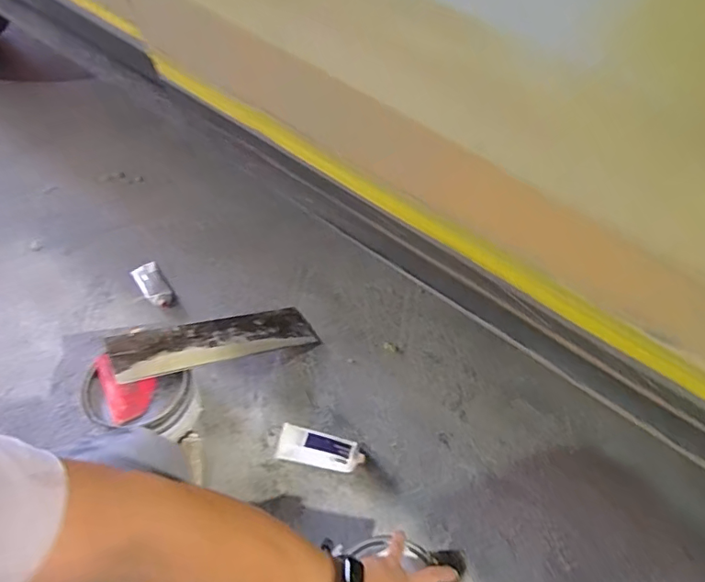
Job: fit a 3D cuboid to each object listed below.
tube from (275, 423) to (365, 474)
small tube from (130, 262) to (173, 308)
[{"bbox_3d":[-0.050,0.247,0.798,0.132,0.025,0.056,12,59,3],"label":"tube"},{"bbox_3d":[-0.364,-0.012,0.932,0.047,0.012,0.109,-31,66,-20],"label":"small tube"}]

